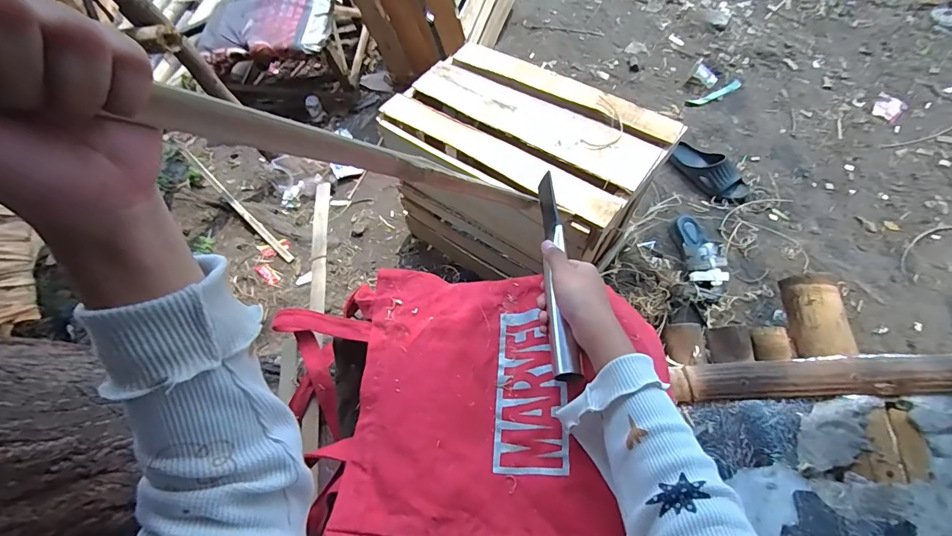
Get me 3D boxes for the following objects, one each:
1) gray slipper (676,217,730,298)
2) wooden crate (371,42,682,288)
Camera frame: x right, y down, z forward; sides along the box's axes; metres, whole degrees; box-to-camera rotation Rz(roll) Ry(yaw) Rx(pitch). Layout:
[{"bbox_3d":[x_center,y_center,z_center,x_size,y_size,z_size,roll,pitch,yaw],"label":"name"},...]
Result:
[{"bbox_3d":[0.608,-0.034,1.143,0.104,0.082,0.245,-3,69,5],"label":"gray slipper"},{"bbox_3d":[0.094,-0.202,1.000,0.521,0.395,0.361,31,75,16],"label":"wooden crate"}]

